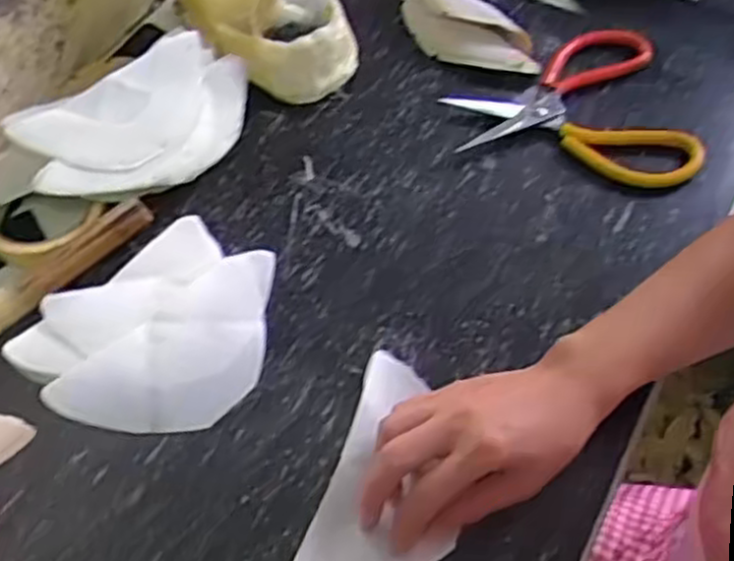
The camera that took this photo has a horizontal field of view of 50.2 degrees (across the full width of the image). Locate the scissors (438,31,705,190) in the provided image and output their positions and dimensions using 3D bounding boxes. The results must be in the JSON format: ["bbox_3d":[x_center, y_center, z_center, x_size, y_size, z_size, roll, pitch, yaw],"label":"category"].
[{"bbox_3d":[0.157,-0.135,0.618,0.173,0.015,0.167,-8,57,-3],"label":"scissors"}]

